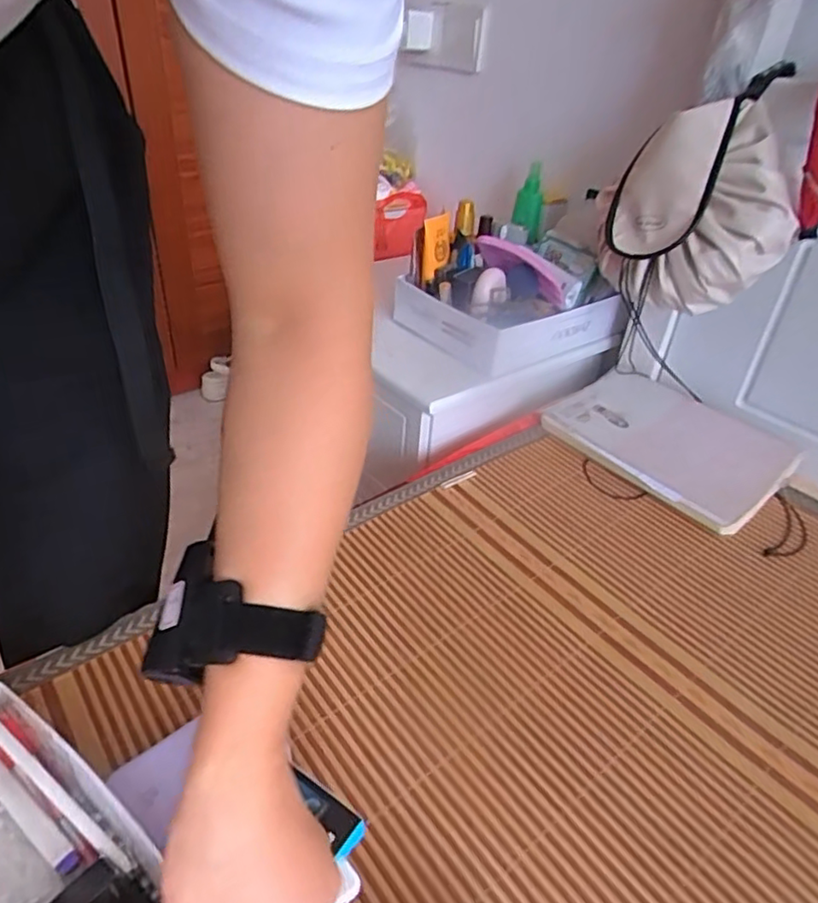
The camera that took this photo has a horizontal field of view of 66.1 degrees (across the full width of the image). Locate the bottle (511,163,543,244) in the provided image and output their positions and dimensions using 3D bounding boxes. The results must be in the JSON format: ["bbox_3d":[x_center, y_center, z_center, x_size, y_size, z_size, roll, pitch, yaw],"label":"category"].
[{"bbox_3d":[0.186,-0.385,0.986,0.039,0.117,0.034,2,4,-3],"label":"bottle"}]

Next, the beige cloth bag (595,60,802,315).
[{"bbox_3d":[0.345,-0.303,0.737,0.222,0.211,0.203,14,36,13],"label":"beige cloth bag"}]

